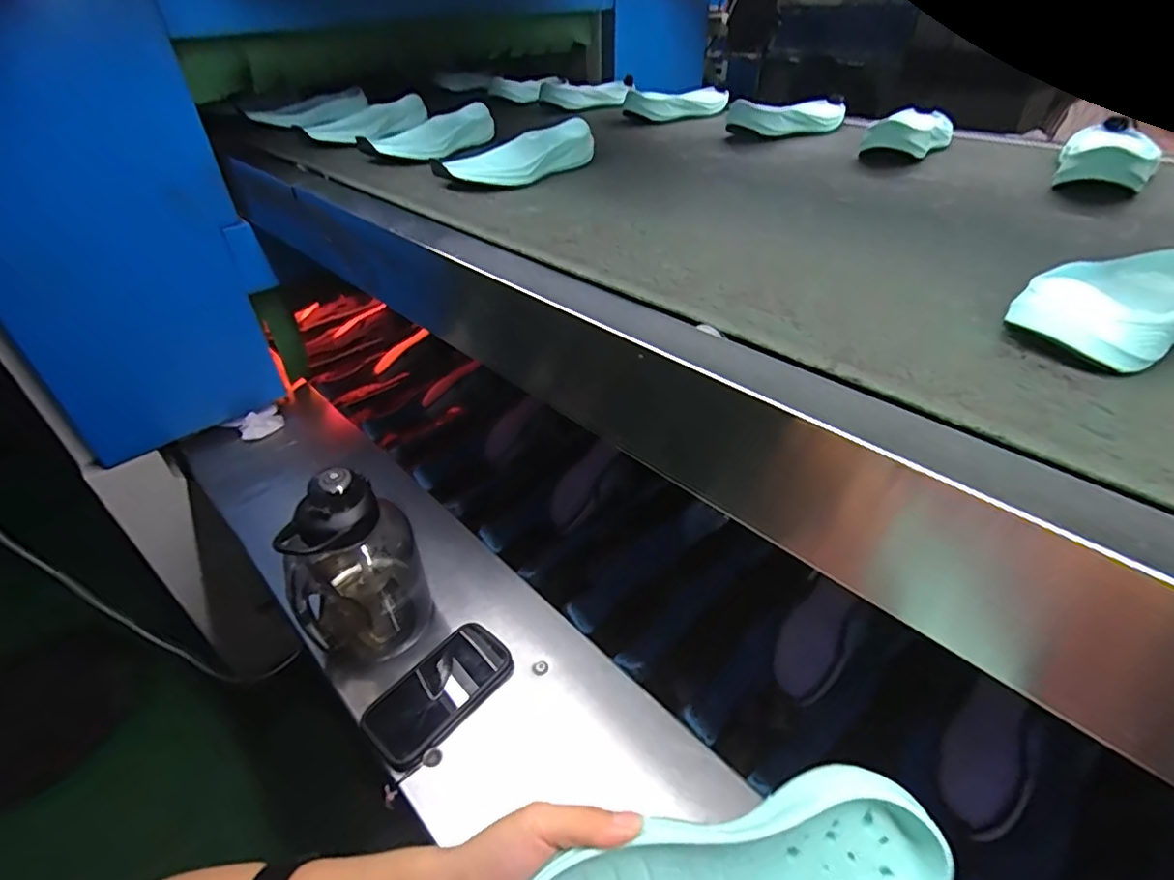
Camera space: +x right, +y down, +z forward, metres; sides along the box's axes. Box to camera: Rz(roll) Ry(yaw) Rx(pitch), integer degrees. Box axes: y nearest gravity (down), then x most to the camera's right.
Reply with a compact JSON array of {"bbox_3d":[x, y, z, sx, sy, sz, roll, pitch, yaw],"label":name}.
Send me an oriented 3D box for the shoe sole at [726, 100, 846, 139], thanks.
[{"bbox_3d":[0.319,-0.487,0.857,0.224,0.041,0.074,-23,43,-23],"label":"shoe sole"}]

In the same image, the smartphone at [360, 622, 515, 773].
[{"bbox_3d":[-0.159,0.267,0.617,0.087,0.024,0.153,27,47,31],"label":"smartphone"}]

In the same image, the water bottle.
[{"bbox_3d":[-0.248,0.132,0.615,0.125,0.215,0.097,-12,40,-11],"label":"water bottle"}]

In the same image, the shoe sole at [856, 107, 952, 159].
[{"bbox_3d":[0.435,-0.411,0.763,0.090,0.038,0.203,23,45,28],"label":"shoe sole"}]

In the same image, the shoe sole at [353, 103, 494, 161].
[{"bbox_3d":[-0.218,-0.419,0.790,0.076,0.036,0.219,29,48,33],"label":"shoe sole"}]

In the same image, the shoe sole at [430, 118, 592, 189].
[{"bbox_3d":[-0.081,-0.339,0.689,0.079,0.038,0.218,28,48,32],"label":"shoe sole"}]

